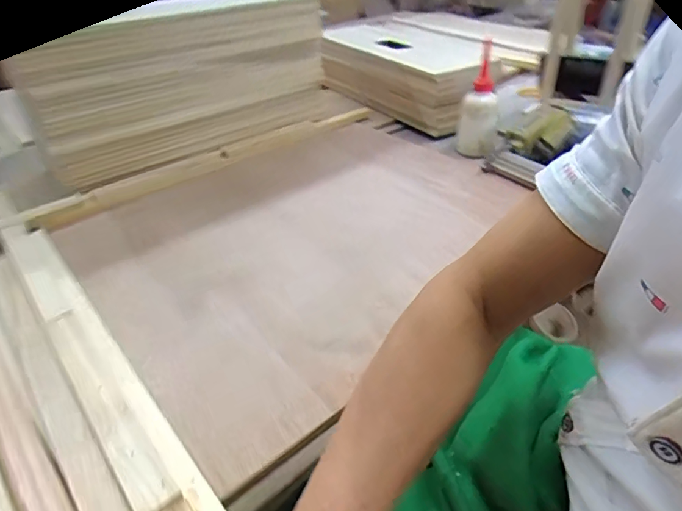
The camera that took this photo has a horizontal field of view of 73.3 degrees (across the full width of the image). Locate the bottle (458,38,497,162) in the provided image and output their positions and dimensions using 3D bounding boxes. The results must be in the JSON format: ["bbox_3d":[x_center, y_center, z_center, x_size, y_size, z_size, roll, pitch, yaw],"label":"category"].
[{"bbox_3d":[0.223,-0.237,0.728,0.062,0.150,0.051,10,40,14],"label":"bottle"}]

